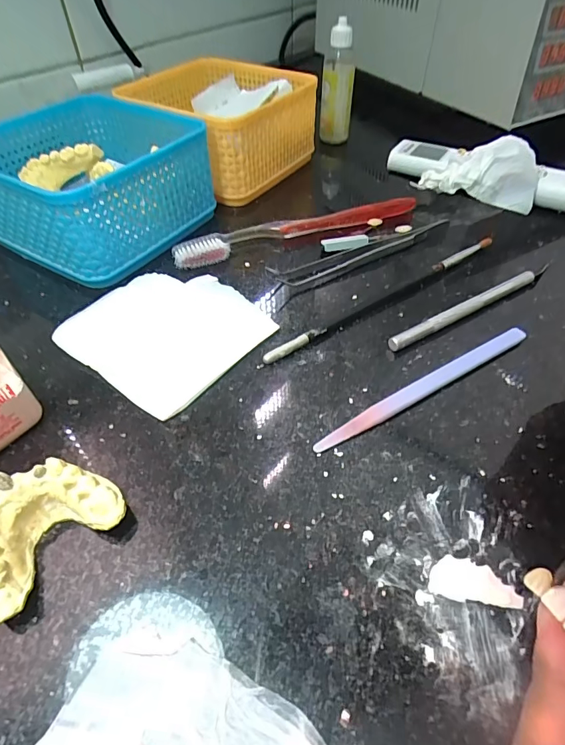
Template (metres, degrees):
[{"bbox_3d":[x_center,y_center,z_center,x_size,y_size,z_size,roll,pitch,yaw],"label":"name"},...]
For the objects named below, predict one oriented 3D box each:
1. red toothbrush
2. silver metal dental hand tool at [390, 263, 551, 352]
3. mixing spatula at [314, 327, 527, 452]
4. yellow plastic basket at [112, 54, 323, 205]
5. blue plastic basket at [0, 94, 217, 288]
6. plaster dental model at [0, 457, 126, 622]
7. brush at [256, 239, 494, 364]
[{"bbox_3d":[0.013,-0.106,0.311,0.187,0.015,0.016,-18,51,-16],"label":"red toothbrush"},{"bbox_3d":[0.118,-0.042,0.259,0.137,0.009,0.008,-24,53,-21],"label":"silver metal dental hand tool"},{"bbox_3d":[0.075,0.006,0.219,0.138,0.005,0.009,-24,53,-20],"label":"mixing spatula"},{"bbox_3d":[-0.054,-0.215,0.376,0.133,0.066,0.132,29,54,23],"label":"yellow plastic basket"},{"bbox_3d":[-0.133,-0.133,0.303,0.126,0.065,0.126,27,53,22],"label":"blue plastic basket"},{"bbox_3d":[-0.091,0.057,0.160,0.037,0.026,0.053,33,56,26],"label":"plaster dental model"},{"bbox_3d":[0.067,-0.049,0.265,0.187,0.010,0.007,-28,54,-23],"label":"brush"}]

